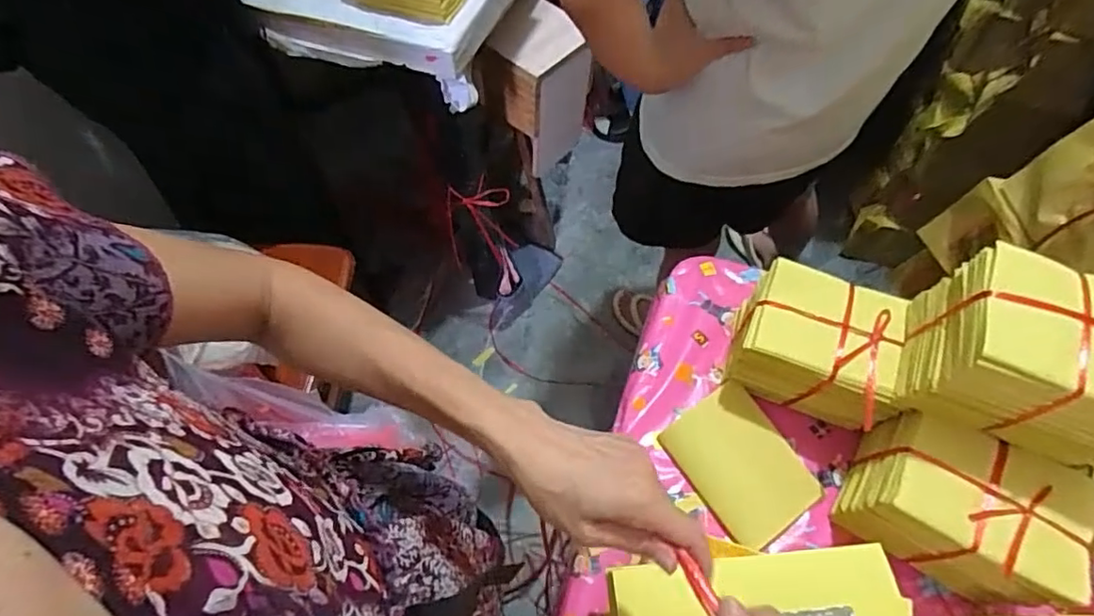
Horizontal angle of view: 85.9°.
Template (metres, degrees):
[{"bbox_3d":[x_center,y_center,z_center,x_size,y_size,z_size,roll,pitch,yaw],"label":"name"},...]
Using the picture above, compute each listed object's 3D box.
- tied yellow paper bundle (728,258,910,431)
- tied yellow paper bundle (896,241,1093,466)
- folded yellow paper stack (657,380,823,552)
[{"bbox_3d":[0.298,0.047,0.653,0.168,0.116,0.131,23,66,14],"label":"tied yellow paper bundle"},{"bbox_3d":[0.429,0.043,0.515,0.169,0.118,0.119,21,65,12],"label":"tied yellow paper bundle"},{"bbox_3d":[0.219,0.177,0.666,0.113,0.010,0.157,-37,75,-1],"label":"folded yellow paper stack"}]

